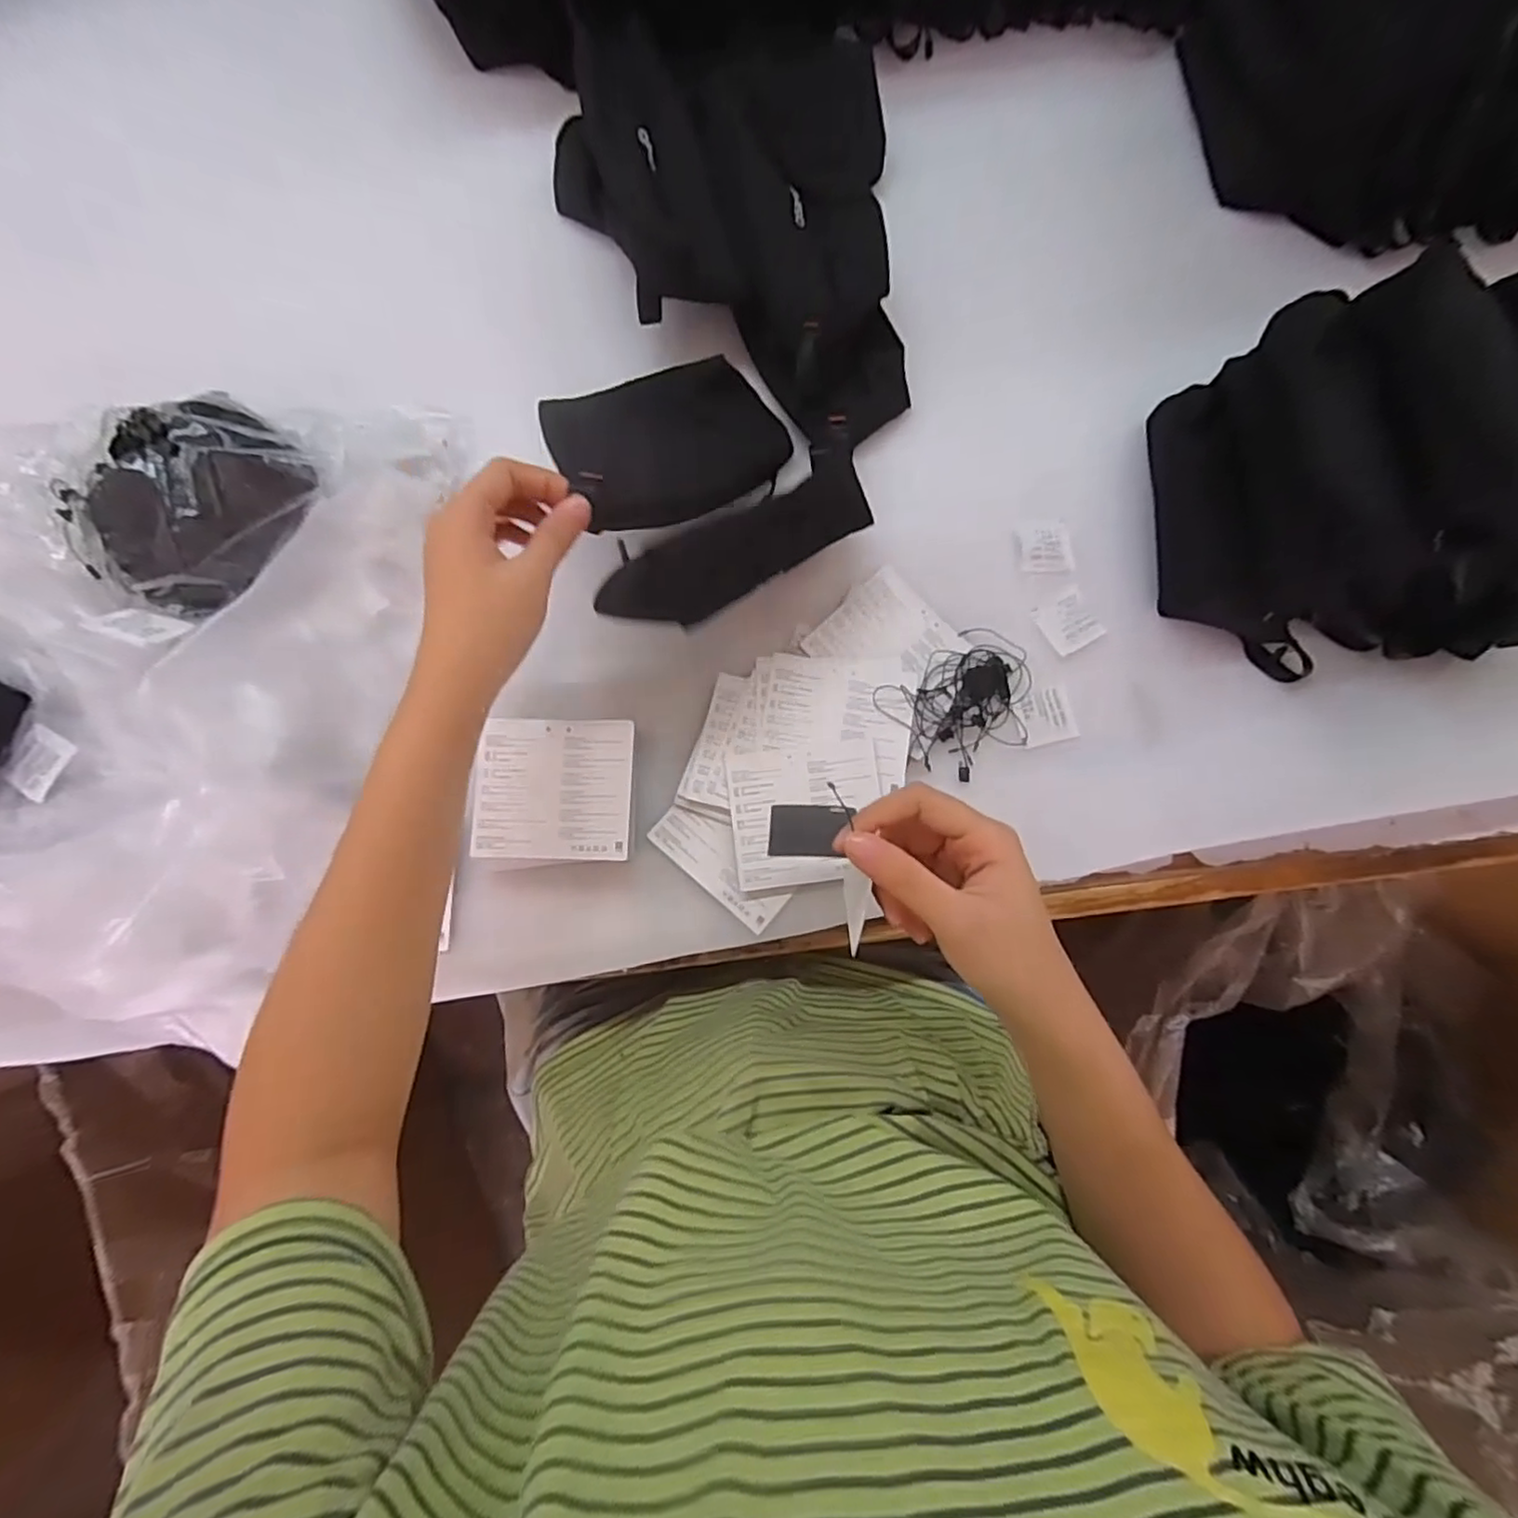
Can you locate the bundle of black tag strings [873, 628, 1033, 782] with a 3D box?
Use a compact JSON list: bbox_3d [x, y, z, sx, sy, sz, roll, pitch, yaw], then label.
[{"bbox_3d":[0.145,-0.039,0.463,0.100,0.013,0.080,-39,83,-6],"label":"bundle of black tag strings"}]

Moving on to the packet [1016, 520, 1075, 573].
[{"bbox_3d":[0.210,-0.154,0.490,0.038,0.008,0.037,-10,81,-2],"label":"packet"}]

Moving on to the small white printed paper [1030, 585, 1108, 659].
[{"bbox_3d":[0.221,-0.098,0.481,0.041,0.009,0.041,-28,82,-5],"label":"small white printed paper"}]

